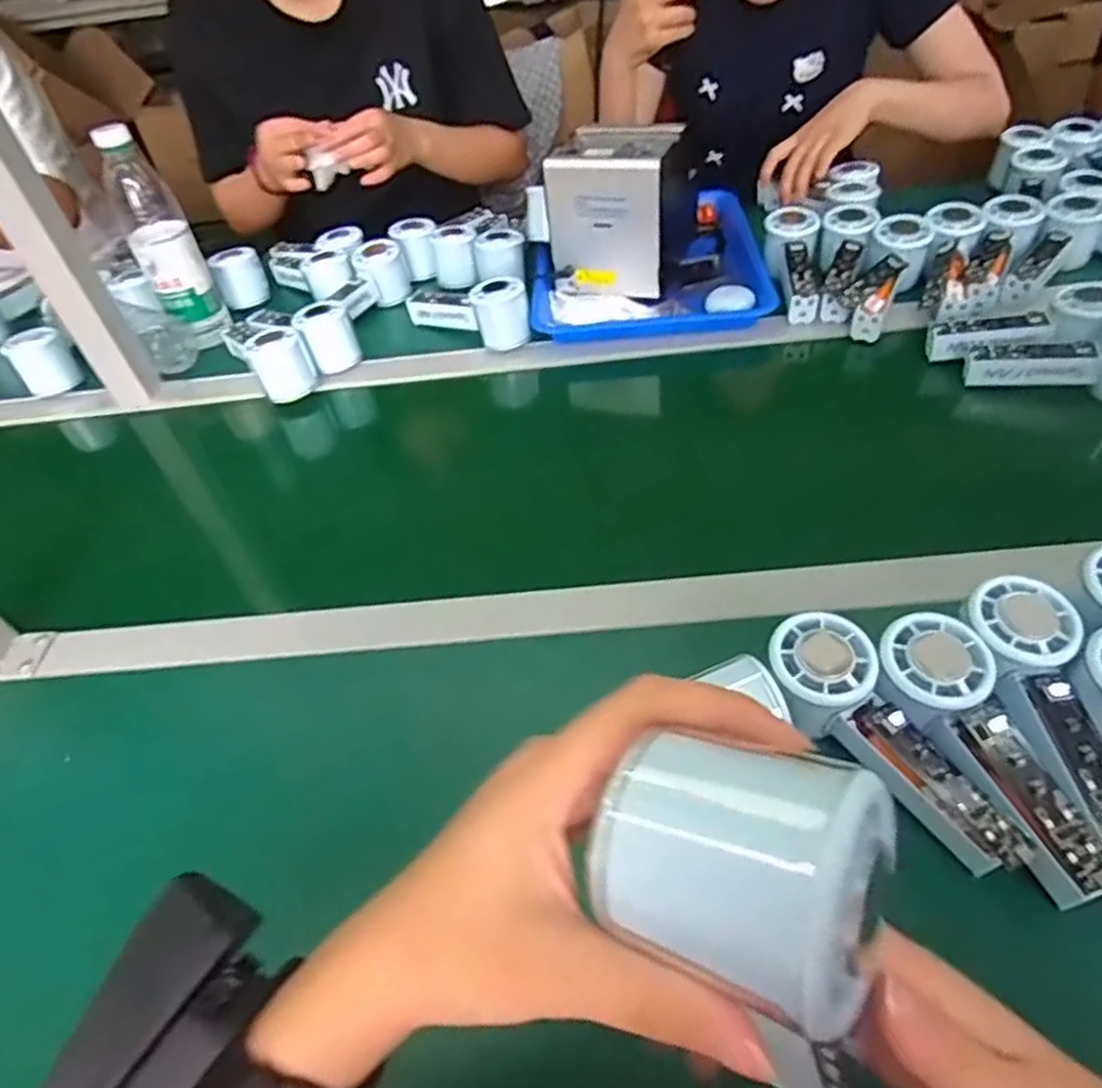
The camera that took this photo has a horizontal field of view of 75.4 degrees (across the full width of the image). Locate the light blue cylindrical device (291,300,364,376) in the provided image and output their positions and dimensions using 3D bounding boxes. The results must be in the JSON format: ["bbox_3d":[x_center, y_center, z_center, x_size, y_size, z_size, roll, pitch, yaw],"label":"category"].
[{"bbox_3d":[-0.239,-0.222,0.766,0.056,0.058,0.053,-4,46,4],"label":"light blue cylindrical device"}]

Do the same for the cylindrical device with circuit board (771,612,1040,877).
[{"bbox_3d":[0.182,0.111,0.399,0.057,0.052,0.157,-29,64,-19],"label":"cylindrical device with circuit board"}]

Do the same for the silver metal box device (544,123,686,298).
[{"bbox_3d":[0.073,-0.369,0.784,0.122,0.140,0.111,13,49,18],"label":"silver metal box device"}]

